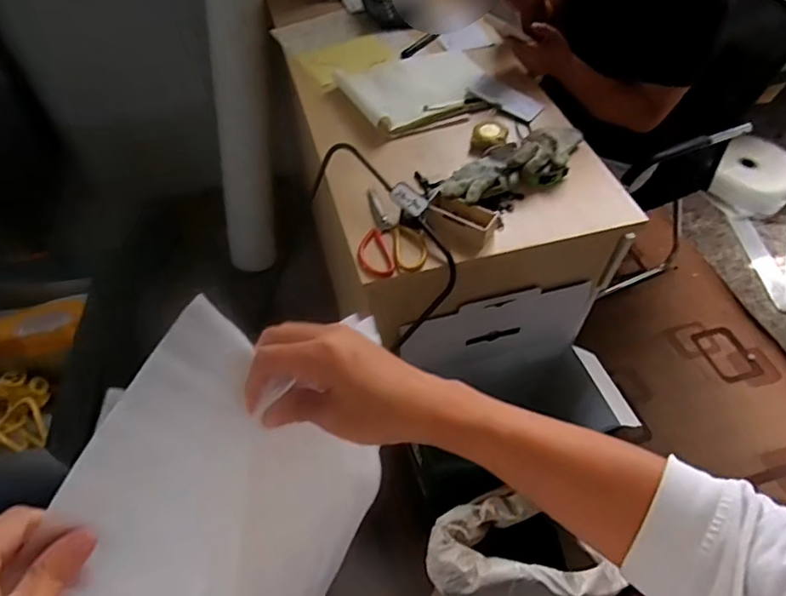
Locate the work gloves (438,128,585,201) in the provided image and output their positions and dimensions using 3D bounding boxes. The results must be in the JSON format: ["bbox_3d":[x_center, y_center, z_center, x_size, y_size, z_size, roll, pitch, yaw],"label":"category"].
[{"bbox_3d":[0.212,-0.230,0.940,0.322,0.054,0.115,-25,56,-19],"label":"work gloves"}]

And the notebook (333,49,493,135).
[{"bbox_3d":[0.051,-0.435,1.097,0.286,0.034,0.225,-21,54,-16],"label":"notebook"}]

